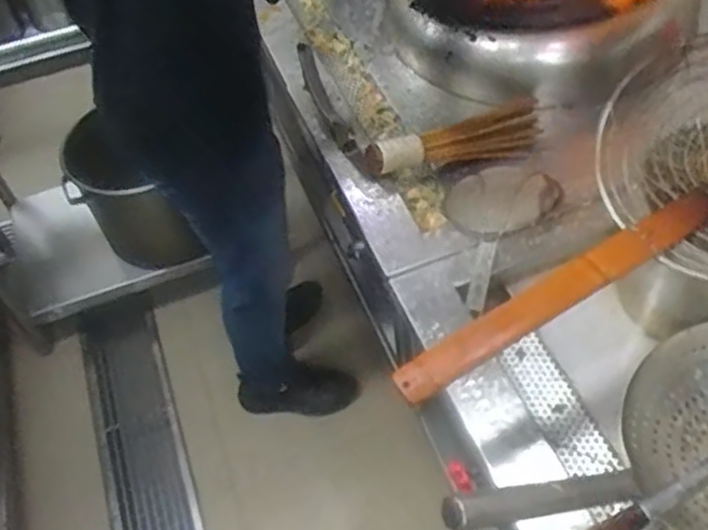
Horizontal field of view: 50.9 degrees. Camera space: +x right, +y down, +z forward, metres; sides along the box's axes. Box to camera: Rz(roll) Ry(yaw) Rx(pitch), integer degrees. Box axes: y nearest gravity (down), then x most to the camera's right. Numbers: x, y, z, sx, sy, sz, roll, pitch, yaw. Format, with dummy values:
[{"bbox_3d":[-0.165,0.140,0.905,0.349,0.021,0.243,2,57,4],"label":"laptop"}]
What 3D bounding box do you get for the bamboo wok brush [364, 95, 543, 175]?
[{"bbox_3d":[0.159,-0.192,1.172,0.289,0.068,0.055,-17,52,-8],"label":"bamboo wok brush"}]

